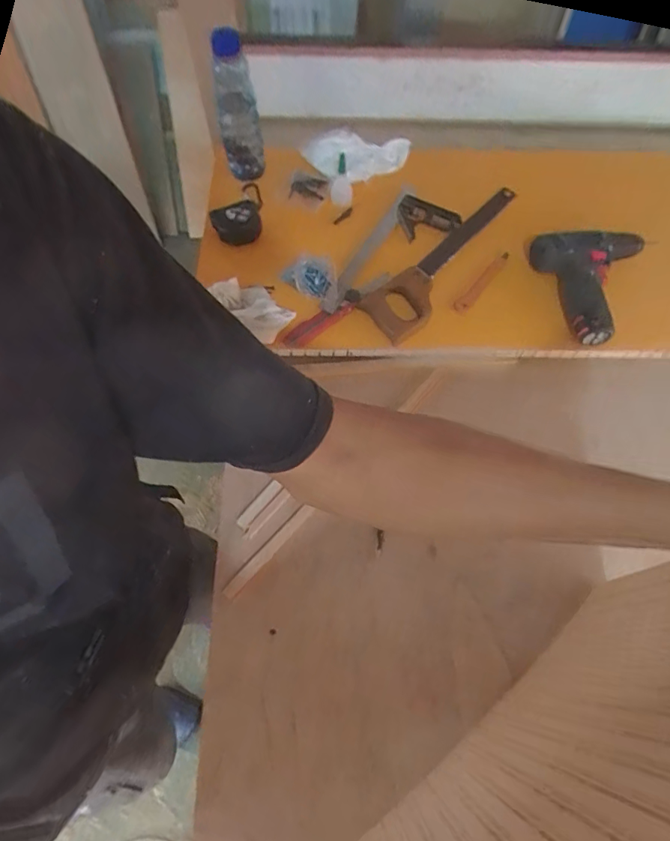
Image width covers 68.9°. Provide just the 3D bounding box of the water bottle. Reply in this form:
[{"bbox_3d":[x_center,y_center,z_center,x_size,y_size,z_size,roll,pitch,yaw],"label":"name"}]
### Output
[{"bbox_3d":[-0.159,-0.500,0.792,0.066,0.203,0.053,-13,66,-5],"label":"water bottle"}]

